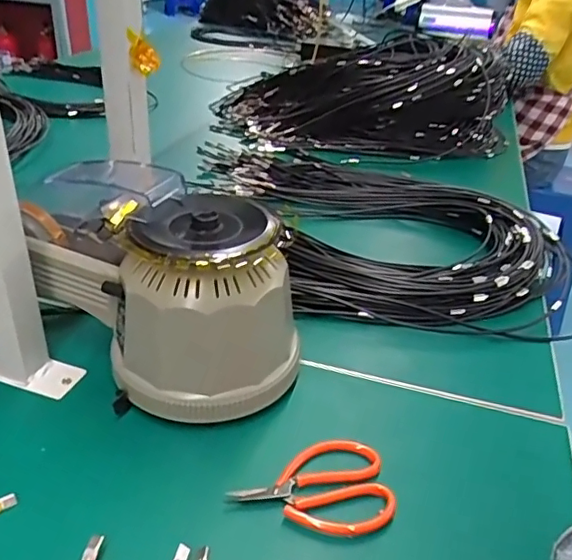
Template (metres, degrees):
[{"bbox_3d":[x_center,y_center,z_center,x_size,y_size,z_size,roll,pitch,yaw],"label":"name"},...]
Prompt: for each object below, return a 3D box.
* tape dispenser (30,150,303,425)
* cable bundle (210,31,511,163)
[{"bbox_3d":[-0.111,0.001,0.491,0.245,0.146,0.146,30,40,34],"label":"tape dispenser"},{"bbox_3d":[0.147,-0.362,1.096,0.561,0.156,0.302,0,33,-7],"label":"cable bundle"}]

